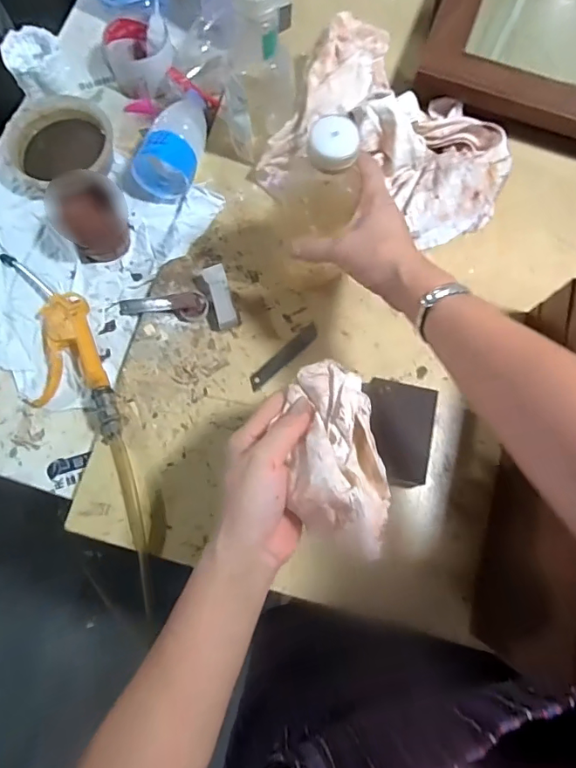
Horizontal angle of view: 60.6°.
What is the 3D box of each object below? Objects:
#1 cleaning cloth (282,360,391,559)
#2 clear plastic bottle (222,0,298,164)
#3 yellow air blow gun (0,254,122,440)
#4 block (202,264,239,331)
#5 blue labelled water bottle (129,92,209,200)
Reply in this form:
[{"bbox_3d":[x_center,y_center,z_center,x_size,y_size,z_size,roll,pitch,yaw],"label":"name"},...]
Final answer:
[{"bbox_3d":[0.037,0.049,0.354,0.069,0.053,0.136,-3,59,-1],"label":"cleaning cloth"},{"bbox_3d":[-0.028,-0.319,0.514,0.072,0.203,0.068,4,76,0],"label":"clear plastic bottle"},{"bbox_3d":[-0.253,-0.050,0.535,0.089,0.028,0.249,-18,77,-5],"label":"yellow air blow gun"},{"bbox_3d":[-0.073,-0.093,0.545,0.022,0.027,0.073,-16,77,-5],"label":"block"},{"bbox_3d":[-0.132,-0.299,0.579,0.068,0.065,0.147,14,76,3],"label":"blue labelled water bottle"}]

